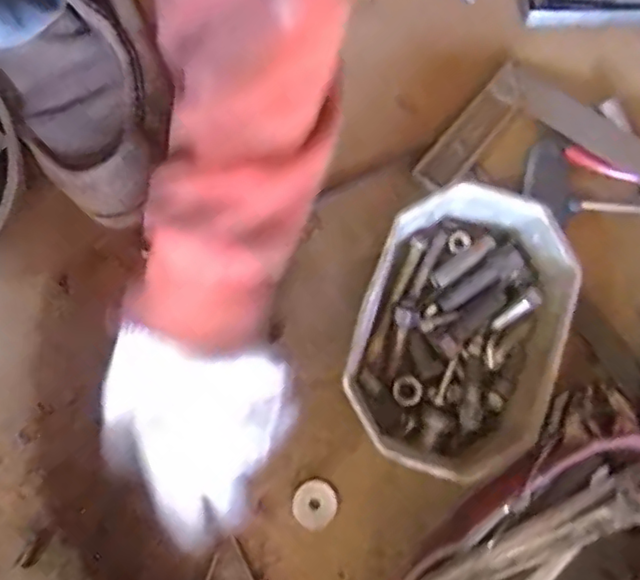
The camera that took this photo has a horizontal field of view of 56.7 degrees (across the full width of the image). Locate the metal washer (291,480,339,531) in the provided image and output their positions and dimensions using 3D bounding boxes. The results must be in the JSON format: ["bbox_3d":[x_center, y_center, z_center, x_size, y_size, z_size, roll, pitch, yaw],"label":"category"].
[{"bbox_3d":[-0.004,0.150,0.415,0.031,0.005,0.030,0,76,1],"label":"metal washer"}]

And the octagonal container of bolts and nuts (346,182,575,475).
[{"bbox_3d":[0.094,0.029,0.399,0.132,0.062,0.179,14,77,5],"label":"octagonal container of bolts and nuts"}]

